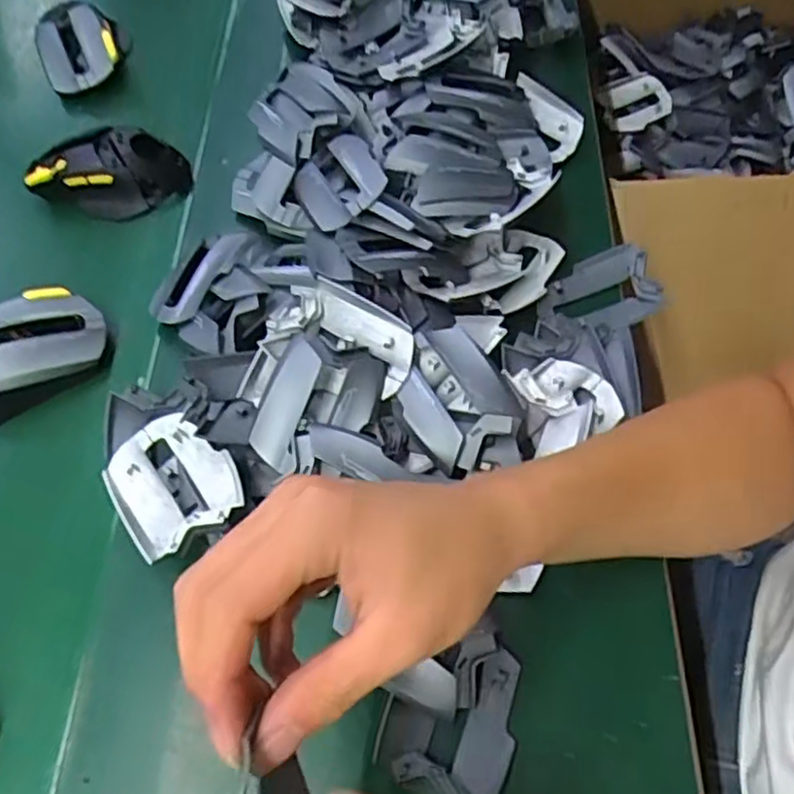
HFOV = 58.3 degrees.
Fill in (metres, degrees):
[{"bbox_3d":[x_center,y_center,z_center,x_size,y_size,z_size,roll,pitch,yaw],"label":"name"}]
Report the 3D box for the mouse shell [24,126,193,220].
[{"bbox_3d":[-0.214,-0.164,0.526,0.114,0.039,0.055,-1,60,2],"label":"mouse shell"}]

